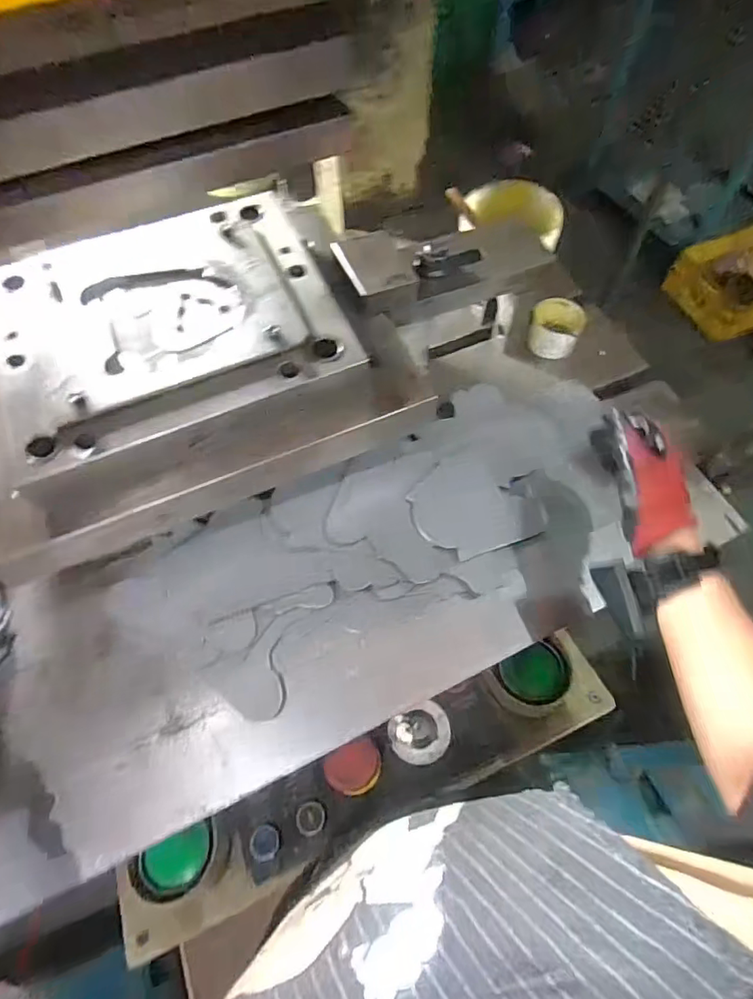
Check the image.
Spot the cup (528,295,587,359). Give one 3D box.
[{"bbox_3d":[0.242,-0.232,0.703,0.064,0.043,0.067,-1,62,2],"label":"cup"}]

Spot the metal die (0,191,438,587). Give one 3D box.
[{"bbox_3d":[-0.194,-0.144,0.529,0.428,0.095,0.321,-21,64,-8],"label":"metal die"}]

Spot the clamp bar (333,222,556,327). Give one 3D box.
[{"bbox_3d":[0.081,-0.274,0.607,0.256,0.051,0.112,-18,69,-20],"label":"clamp bar"}]

